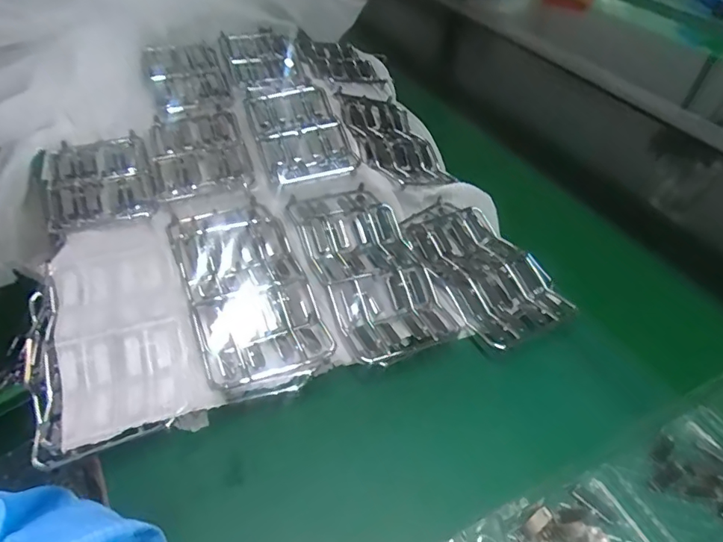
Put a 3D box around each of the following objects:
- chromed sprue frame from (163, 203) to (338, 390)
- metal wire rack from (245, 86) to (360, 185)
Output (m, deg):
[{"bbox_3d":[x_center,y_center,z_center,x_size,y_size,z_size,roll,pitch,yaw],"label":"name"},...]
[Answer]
[{"bbox_3d":[-0.093,0.004,0.394,0.088,0.012,0.197,-17,49,-19],"label":"chromed sprue frame"},{"bbox_3d":[-0.062,-0.140,0.523,0.089,0.025,0.166,-19,51,-7],"label":"metal wire rack"}]

